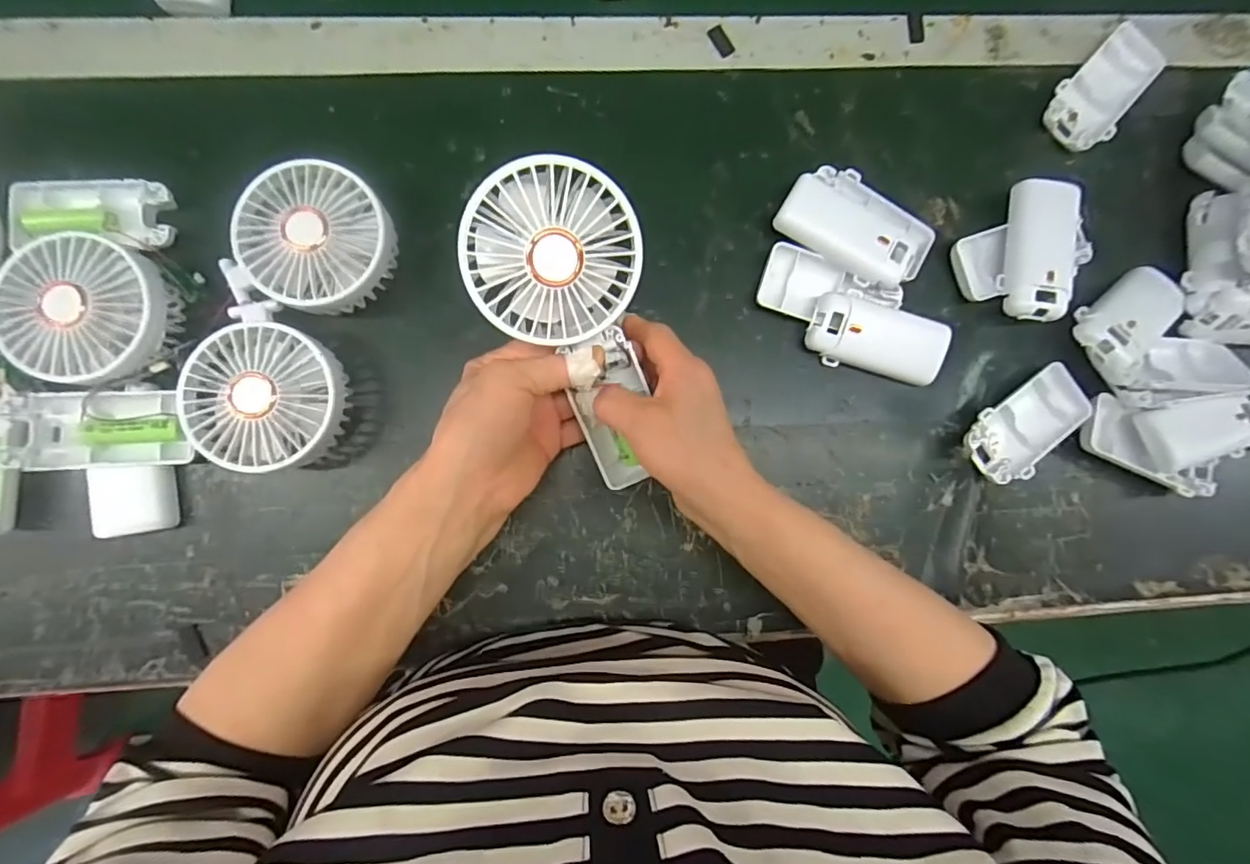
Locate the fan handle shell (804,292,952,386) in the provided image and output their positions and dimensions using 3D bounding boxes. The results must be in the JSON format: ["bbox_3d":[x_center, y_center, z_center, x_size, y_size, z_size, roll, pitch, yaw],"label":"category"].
[{"bbox_3d":[0.170,-0.063,0.369,0.091,0.026,0.045,11,86,-2],"label":"fan handle shell"}]

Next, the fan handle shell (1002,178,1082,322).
[{"bbox_3d":[0.288,-0.123,0.378,0.045,0.021,0.092,7,86,-2],"label":"fan handle shell"}]

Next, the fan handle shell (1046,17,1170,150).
[{"bbox_3d":[0.355,-0.253,0.410,0.101,0.014,0.051,-43,89,-4],"label":"fan handle shell"}]

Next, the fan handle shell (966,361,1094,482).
[{"bbox_3d":[0.274,-0.006,0.375,0.095,0.019,0.046,-36,89,-4],"label":"fan handle shell"}]

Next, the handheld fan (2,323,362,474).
[{"bbox_3d":[-0.259,-0.018,0.333,0.180,0.045,0.087,1,87,-3],"label":"handheld fan"}]

